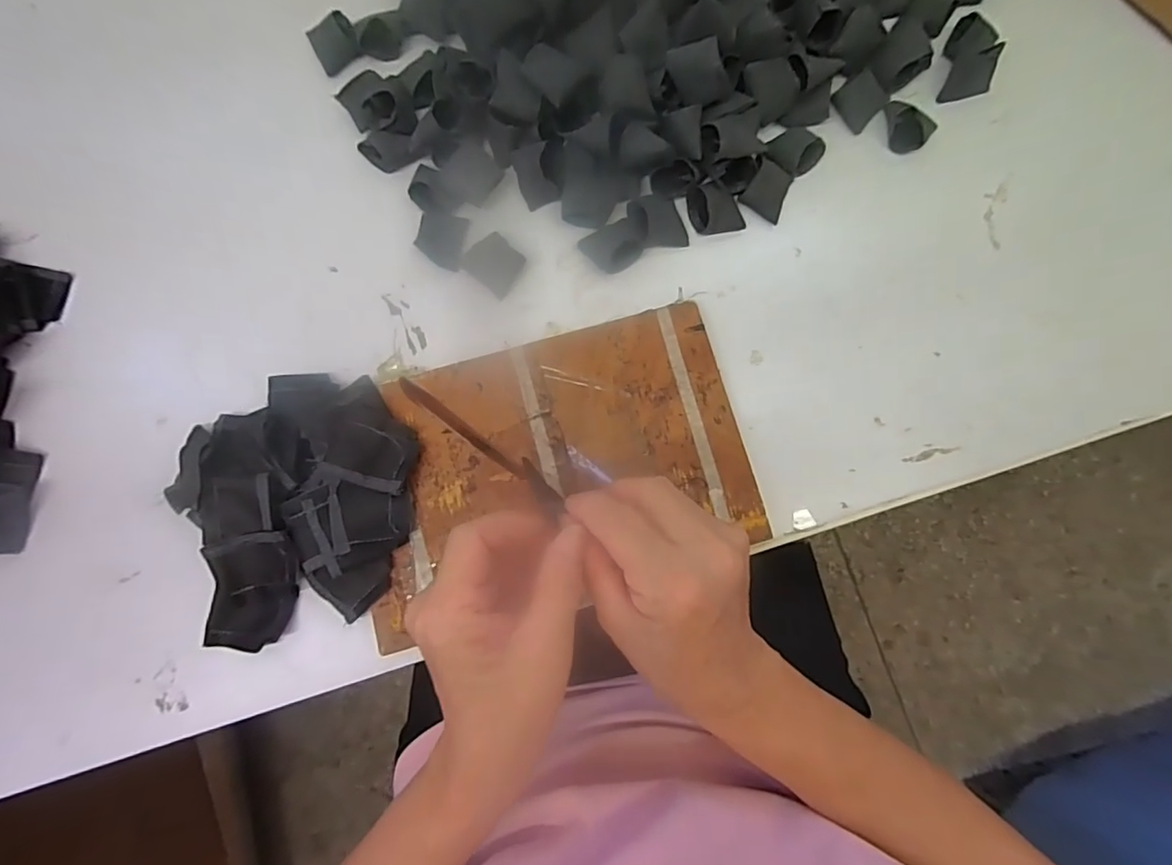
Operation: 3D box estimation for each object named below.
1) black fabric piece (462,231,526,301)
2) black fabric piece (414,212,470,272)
[{"bbox_3d":[-0.068,-0.126,0.396,0.039,0.004,0.035,40,96,-4],"label":"black fabric piece"},{"bbox_3d":[-0.108,-0.145,0.400,0.035,0.006,0.041,11,82,1],"label":"black fabric piece"}]

